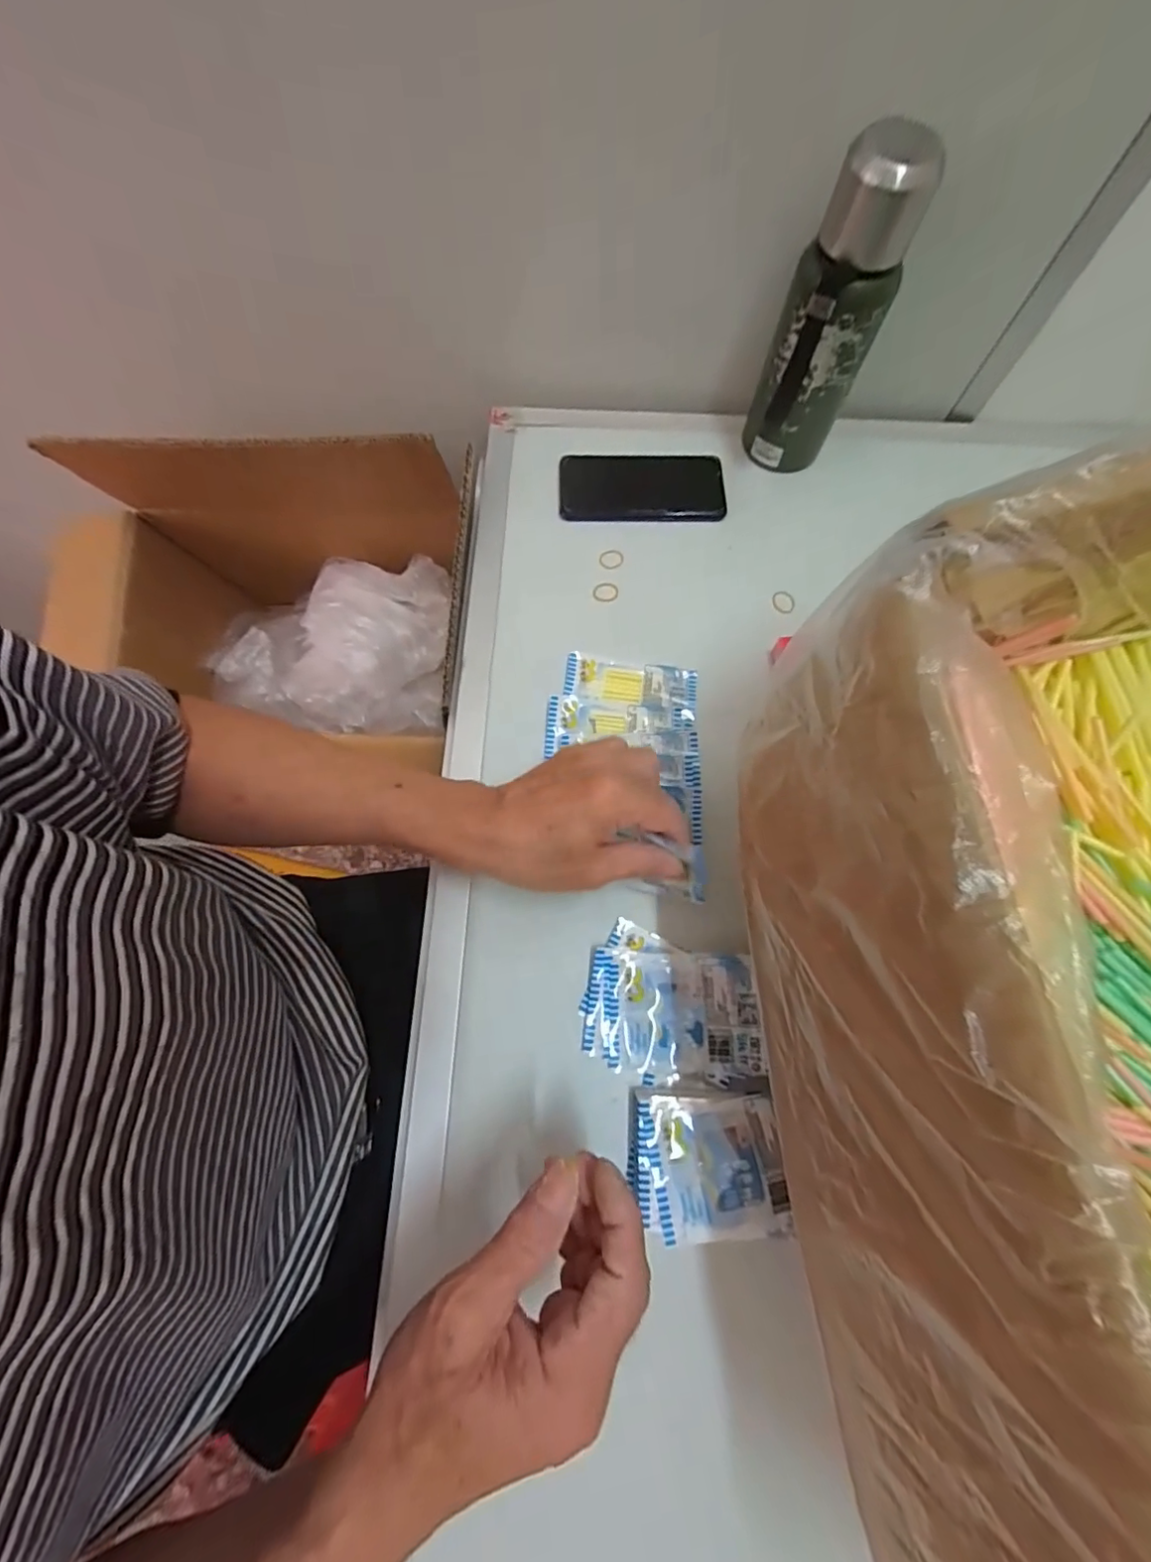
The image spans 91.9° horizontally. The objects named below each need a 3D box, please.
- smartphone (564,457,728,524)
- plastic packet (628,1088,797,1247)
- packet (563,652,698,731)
[{"bbox_3d":[0.061,-0.271,0.509,0.147,0.008,0.073,0,69,-1],"label":"smartphone"},{"bbox_3d":[0.075,0.221,0.322,0.084,0.018,0.073,-3,69,-2],"label":"plastic packet"},{"bbox_3d":[0.045,-0.076,0.439,0.105,0.006,0.048,15,70,5],"label":"packet"}]

